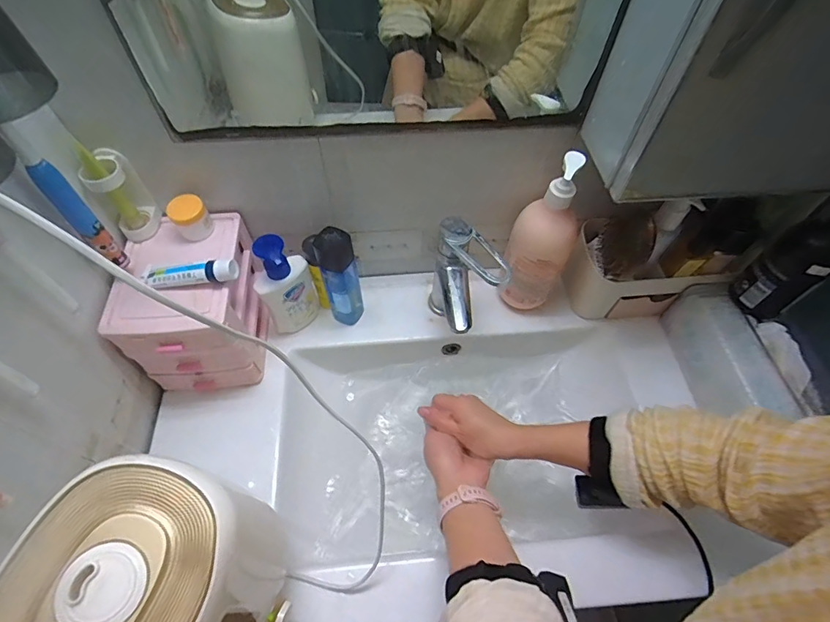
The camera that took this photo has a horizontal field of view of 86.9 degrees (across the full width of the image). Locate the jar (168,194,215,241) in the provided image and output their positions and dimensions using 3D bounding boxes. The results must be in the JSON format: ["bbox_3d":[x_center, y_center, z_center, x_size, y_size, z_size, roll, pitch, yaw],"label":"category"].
[{"bbox_3d":[-0.266,-0.111,0.522,0.040,0.046,0.032,-28,61,-18],"label":"jar"}]

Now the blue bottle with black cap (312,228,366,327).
[{"bbox_3d":[-0.098,-0.039,0.586,0.047,0.165,0.038,-10,57,-8],"label":"blue bottle with black cap"}]

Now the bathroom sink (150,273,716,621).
[{"bbox_3d":[0.017,0.169,0.619,0.676,0.140,0.438,-4,57,-4],"label":"bathroom sink"}]

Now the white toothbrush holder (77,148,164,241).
[{"bbox_3d":[-0.333,-0.132,0.501,0.046,0.101,0.039,-32,63,-21],"label":"white toothbrush holder"}]

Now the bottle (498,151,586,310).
[{"bbox_3d":[0.160,-0.094,0.555,0.079,0.231,0.058,25,59,14],"label":"bottle"}]

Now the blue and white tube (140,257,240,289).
[{"bbox_3d":[-0.256,-0.045,0.493,0.112,0.027,0.035,-1,56,-2],"label":"blue and white tube"}]

